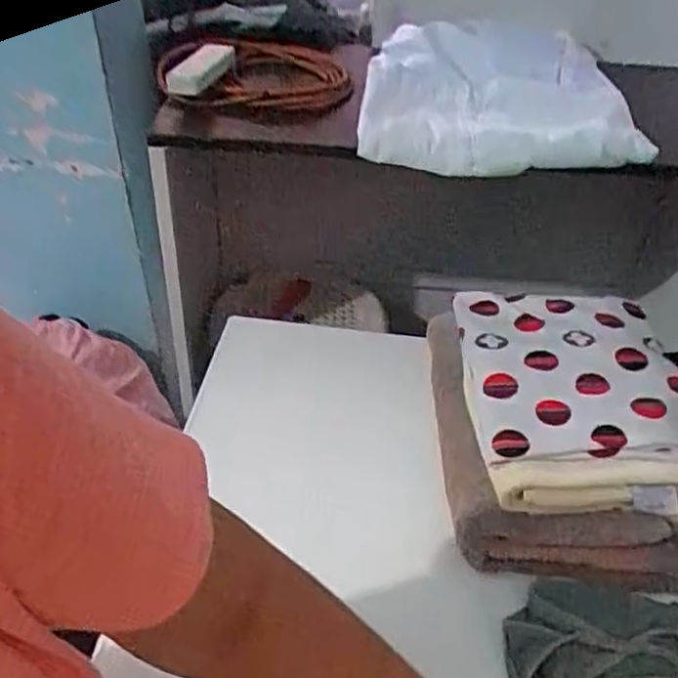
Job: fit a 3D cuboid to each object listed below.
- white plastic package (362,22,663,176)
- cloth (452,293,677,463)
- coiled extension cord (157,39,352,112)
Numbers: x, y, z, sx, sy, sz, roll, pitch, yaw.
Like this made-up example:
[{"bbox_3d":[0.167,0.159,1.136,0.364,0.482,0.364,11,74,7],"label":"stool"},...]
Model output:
[{"bbox_3d":[0.190,-0.287,0.831,0.312,0.125,0.197,4,41,2],"label":"white plastic package"},{"bbox_3d":[0.240,0.029,0.721,0.221,0.036,0.218,-1,42,1],"label":"cloth"},{"bbox_3d":[-0.100,-0.331,0.880,0.195,0.085,0.158,8,42,11],"label":"coiled extension cord"}]

